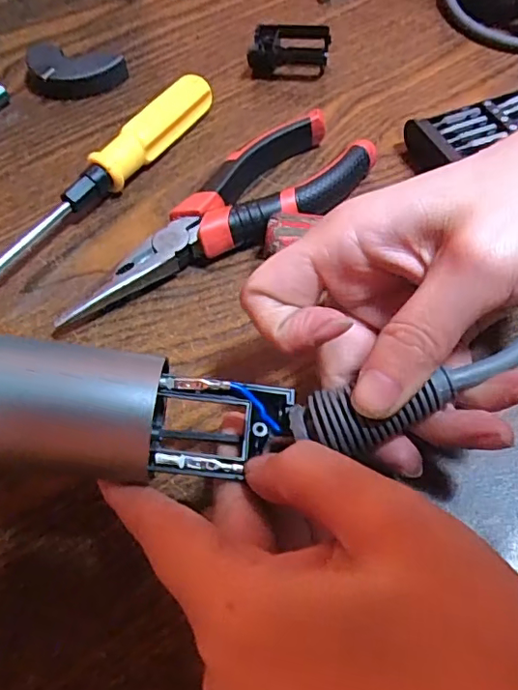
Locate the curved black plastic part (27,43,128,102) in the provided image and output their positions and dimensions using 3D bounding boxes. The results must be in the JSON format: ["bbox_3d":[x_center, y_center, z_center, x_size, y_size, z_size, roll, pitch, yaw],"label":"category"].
[{"bbox_3d":[-0.106,-0.159,0.316,0.056,0.015,0.040,-18,58,-7],"label":"curved black plastic part"}]

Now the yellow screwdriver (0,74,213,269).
[{"bbox_3d":[-0.077,-0.084,0.264,0.024,0.023,0.148,35,66,23],"label":"yellow screwdriver"}]

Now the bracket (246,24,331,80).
[{"bbox_3d":[0.017,-0.168,0.312,0.043,0.016,0.029,6,58,8],"label":"bracket"}]

